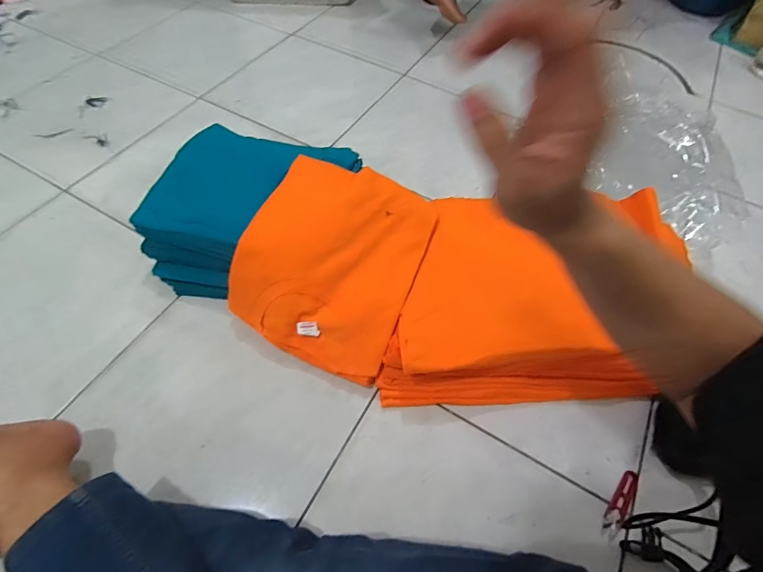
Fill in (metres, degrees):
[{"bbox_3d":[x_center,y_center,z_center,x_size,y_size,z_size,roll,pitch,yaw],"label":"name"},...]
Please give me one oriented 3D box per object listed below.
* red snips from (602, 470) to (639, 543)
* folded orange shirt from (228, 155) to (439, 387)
[{"bbox_3d":[0.347,0.316,0.553,0.031,0.013,0.106,36,65,18],"label":"red snips"},{"bbox_3d":[-0.085,-0.039,0.634,0.272,0.061,0.324,22,84,-6],"label":"folded orange shirt"}]

